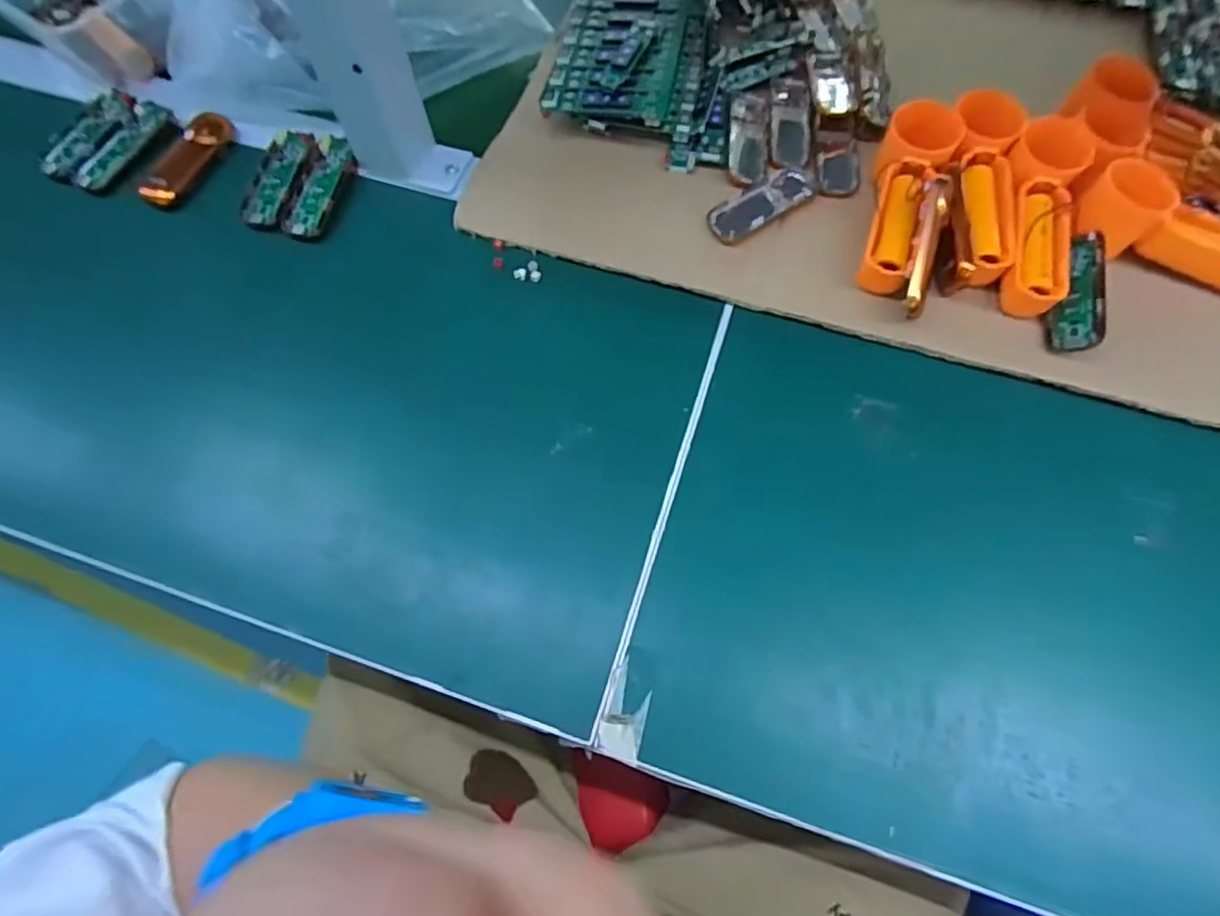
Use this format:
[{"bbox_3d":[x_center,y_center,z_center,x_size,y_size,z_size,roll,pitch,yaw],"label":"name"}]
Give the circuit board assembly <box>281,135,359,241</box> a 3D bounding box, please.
[{"bbox_3d":[-0.198,-0.186,0.427,0.030,0.007,0.084,12,71,5],"label":"circuit board assembly"}]

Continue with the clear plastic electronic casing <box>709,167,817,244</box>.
[{"bbox_3d":[0.104,-0.172,0.416,0.083,0.009,0.030,-35,74,-11],"label":"clear plastic electronic casing"}]

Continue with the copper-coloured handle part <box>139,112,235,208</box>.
[{"bbox_3d":[-0.296,-0.209,0.434,0.019,0.018,0.083,21,72,8],"label":"copper-coloured handle part"}]

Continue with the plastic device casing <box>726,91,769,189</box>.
[{"bbox_3d":[0.098,-0.225,0.439,0.027,0.005,0.089,6,71,3],"label":"plastic device casing"}]

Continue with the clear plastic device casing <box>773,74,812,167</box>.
[{"bbox_3d":[0.131,-0.244,0.450,0.028,0.006,0.086,4,71,2],"label":"clear plastic device casing"}]

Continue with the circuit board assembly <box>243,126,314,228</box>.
[{"bbox_3d":[-0.230,-0.194,0.432,0.030,0.007,0.083,10,71,4],"label":"circuit board assembly"}]

